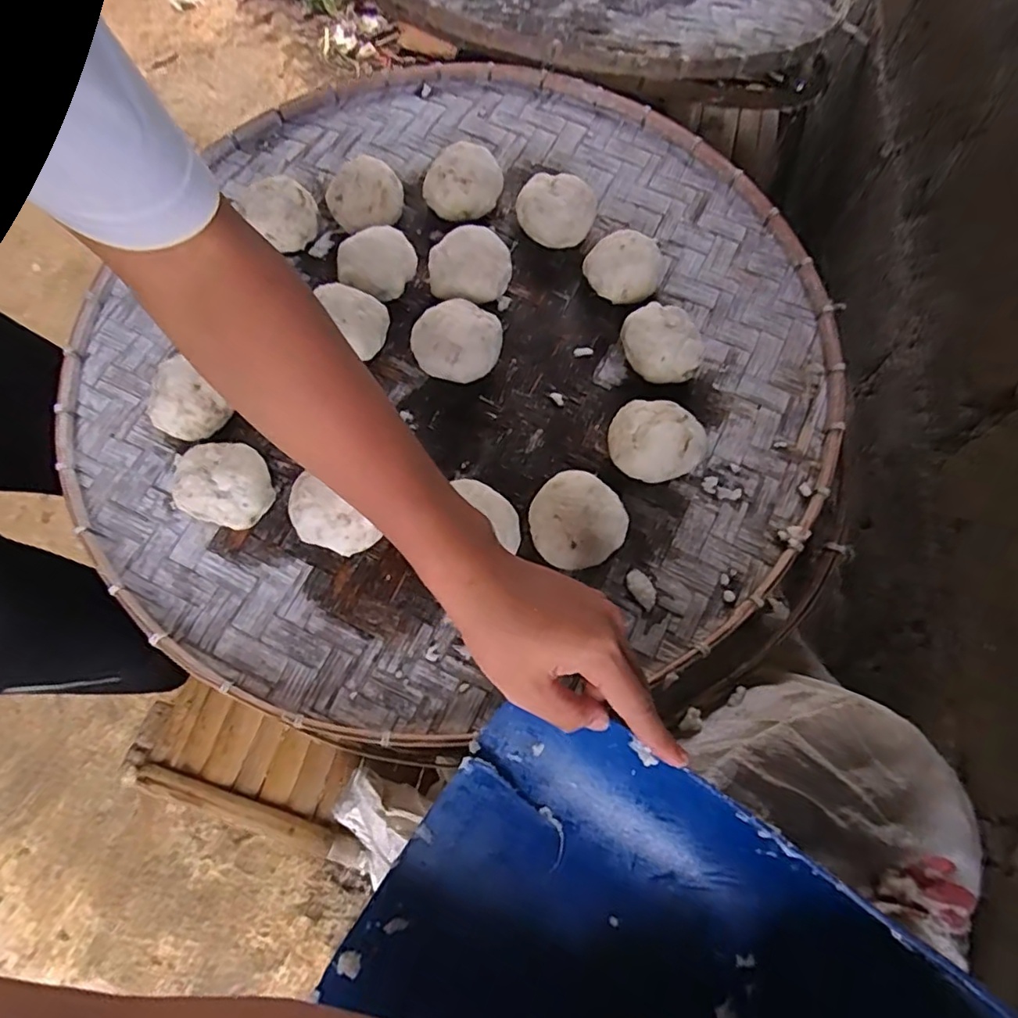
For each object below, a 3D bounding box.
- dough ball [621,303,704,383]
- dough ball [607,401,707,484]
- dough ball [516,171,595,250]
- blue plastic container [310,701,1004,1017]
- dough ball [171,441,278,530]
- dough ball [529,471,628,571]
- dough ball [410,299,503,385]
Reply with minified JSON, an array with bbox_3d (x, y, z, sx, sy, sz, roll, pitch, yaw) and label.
[{"bbox_3d":[0.145,-0.158,0.553,0.067,0.051,0.077,-32,71,-11],"label":"dough ball"},{"bbox_3d":[0.128,-0.060,0.513,0.080,0.060,0.069,-3,68,0],"label":"dough ball"},{"bbox_3d":[0.049,-0.315,0.609,0.083,0.048,0.068,0,68,1],"label":"dough ball"},{"bbox_3d":[0.068,0.315,0.327,0.337,0.139,0.286,32,72,13],"label":"blue plastic container"},{"bbox_3d":[-0.239,-0.019,0.489,0.069,0.061,0.068,-28,70,-10],"label":"dough ball"},{"bbox_3d":[0.057,0.011,0.488,0.080,0.058,0.074,0,68,1],"label":"dough ball"},{"bbox_3d":[-0.048,-0.156,0.540,0.080,0.057,0.073,-28,70,-10],"label":"dough ball"}]

